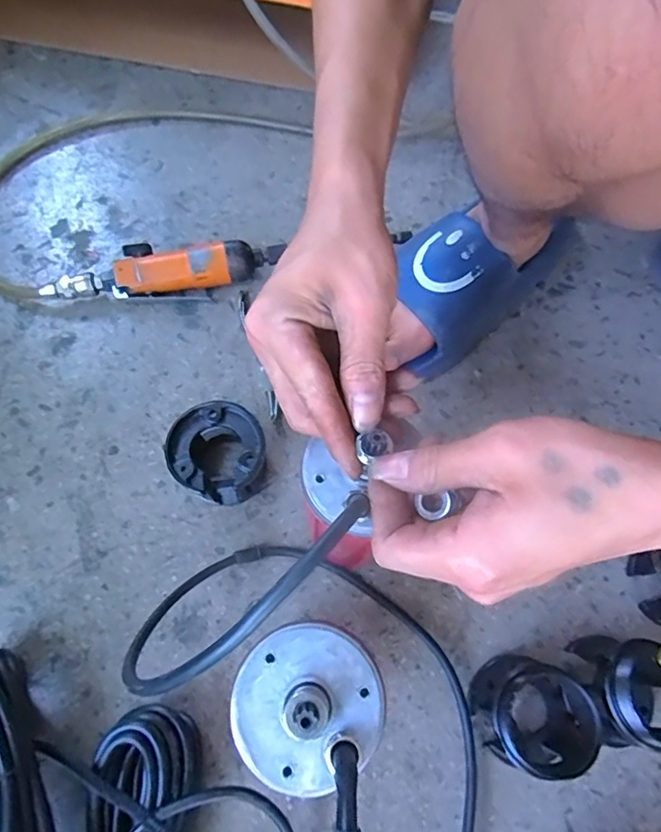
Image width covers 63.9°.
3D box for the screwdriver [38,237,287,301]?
[{"bbox_3d":[-0.168,-0.146,0.524,0.222,0.039,0.057,-9,69,-5],"label":"screwdriver"}]

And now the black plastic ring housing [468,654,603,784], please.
[{"bbox_3d":[0.144,0.211,0.376,0.073,0.067,0.069,0,68,-1],"label":"black plastic ring housing"}]

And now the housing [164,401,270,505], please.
[{"bbox_3d":[-0.090,0.035,0.438,0.071,0.070,0.067,0,68,-1],"label":"housing"}]

